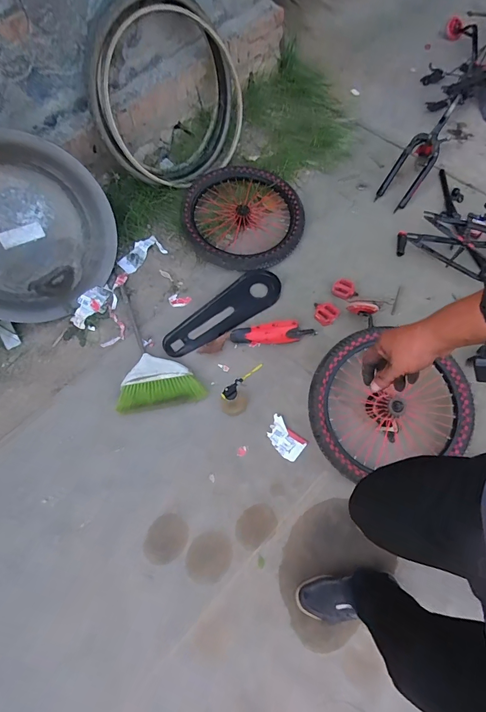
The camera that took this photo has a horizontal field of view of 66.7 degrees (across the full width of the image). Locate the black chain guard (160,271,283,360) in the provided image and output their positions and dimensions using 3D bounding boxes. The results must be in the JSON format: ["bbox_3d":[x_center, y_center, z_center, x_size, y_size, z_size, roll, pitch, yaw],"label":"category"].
[{"bbox_3d":[-0.061,-0.149,1.355,0.491,0.049,0.168,-40,71,-15],"label":"black chain guard"}]

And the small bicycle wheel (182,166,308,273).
[{"bbox_3d":[0.007,-0.592,1.520,0.488,0.073,0.529,0,65,1],"label":"small bicycle wheel"}]

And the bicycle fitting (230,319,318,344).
[{"bbox_3d":[0.106,-0.083,1.316,0.292,0.034,0.074,-6,65,-2],"label":"bicycle fitting"}]

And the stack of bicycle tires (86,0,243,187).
[{"bbox_3d":[-0.238,-1.076,1.534,0.773,0.643,0.181,-23,48,-39],"label":"stack of bicycle tires"}]

